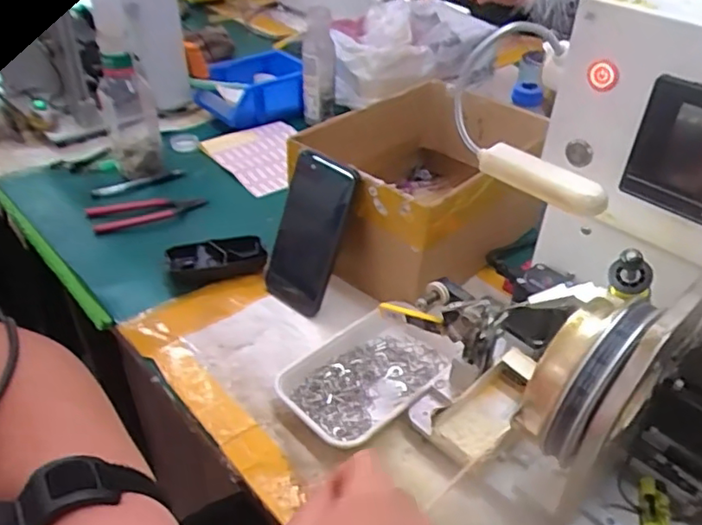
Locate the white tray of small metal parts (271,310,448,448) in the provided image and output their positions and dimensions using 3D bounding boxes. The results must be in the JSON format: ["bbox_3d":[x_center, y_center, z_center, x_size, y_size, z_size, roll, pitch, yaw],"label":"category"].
[{"bbox_3d":[0.019,0.099,0.550,0.164,0.020,0.103,-25,45,-30],"label":"white tray of small metal parts"}]

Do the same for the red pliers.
[{"bbox_3d":[-0.253,-0.065,0.747,0.133,0.018,0.048,-21,43,-27],"label":"red pliers"}]

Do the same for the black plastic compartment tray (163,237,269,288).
[{"bbox_3d":[-0.148,-0.004,0.664,0.101,0.026,0.045,-10,40,-15],"label":"black plastic compartment tray"}]

